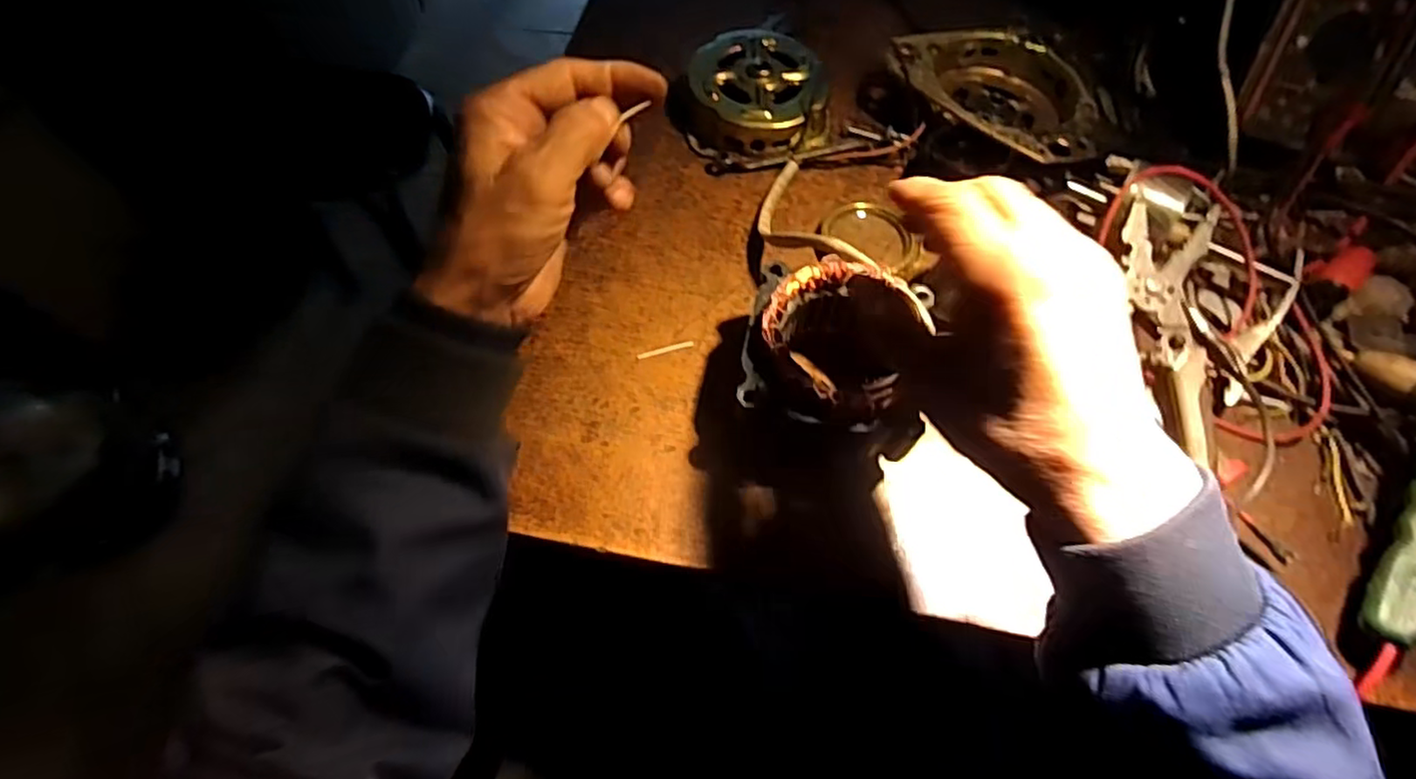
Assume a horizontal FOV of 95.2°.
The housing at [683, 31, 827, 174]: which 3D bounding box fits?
[{"bbox_3d":[0.039,-0.231,0.510,0.114,0.037,0.128,2,62,1],"label":"housing"}]

